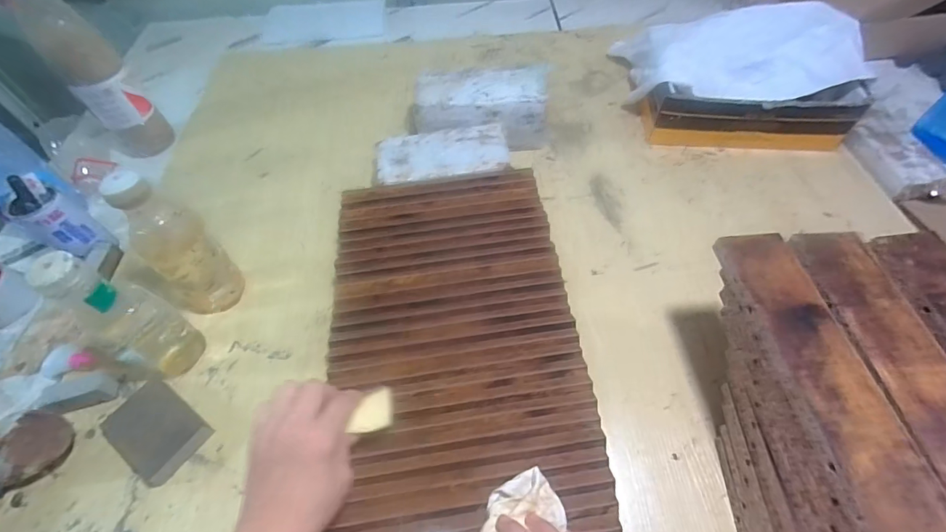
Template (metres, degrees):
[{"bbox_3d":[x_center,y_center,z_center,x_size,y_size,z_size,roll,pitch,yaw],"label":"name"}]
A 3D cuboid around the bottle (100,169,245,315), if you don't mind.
[{"bbox_3d":[-0.349,-0.020,0.501,0.060,0.203,0.083,38,65,23],"label":"bottle"}]

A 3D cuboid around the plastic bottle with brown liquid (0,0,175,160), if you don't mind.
[{"bbox_3d":[-0.603,-0.306,0.679,0.095,0.301,0.087,38,65,23],"label":"plastic bottle with brown liquid"}]

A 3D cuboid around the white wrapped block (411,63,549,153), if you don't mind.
[{"bbox_3d":[0.012,-0.250,0.703,0.220,0.102,0.102,-7,56,-3],"label":"white wrapped block"}]

